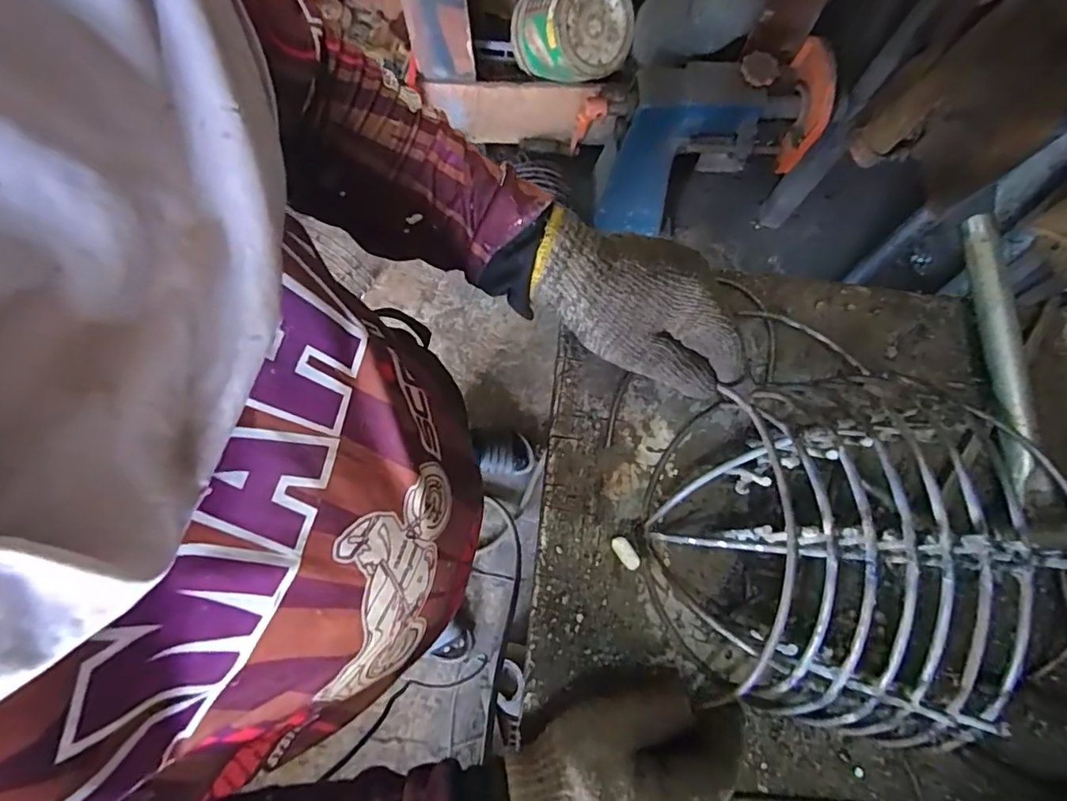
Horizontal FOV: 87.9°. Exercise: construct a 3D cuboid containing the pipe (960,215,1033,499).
[{"bbox_3d":[0.337,-0.038,0.398,0.021,0.019,0.196,-1,79,-1],"label":"pipe"}]

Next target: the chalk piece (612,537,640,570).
[{"bbox_3d":[0.064,0.107,0.386,0.011,0.008,0.025,-32,80,-7],"label":"chalk piece"}]

